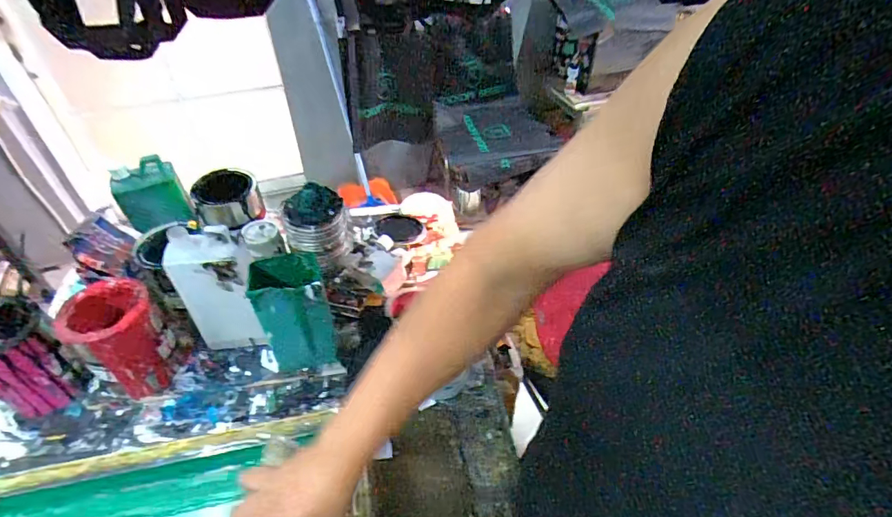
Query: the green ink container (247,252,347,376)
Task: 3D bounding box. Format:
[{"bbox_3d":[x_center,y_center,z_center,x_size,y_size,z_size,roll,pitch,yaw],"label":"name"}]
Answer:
[{"bbox_3d":[-0.211,0.087,0.682,0.096,0.205,0.080,-9,45,-10],"label":"green ink container"}]

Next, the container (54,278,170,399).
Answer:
[{"bbox_3d":[-0.458,0.121,0.680,0.110,0.154,0.108,33,52,28],"label":"container"}]

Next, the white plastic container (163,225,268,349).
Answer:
[{"bbox_3d":[-0.321,0.045,0.685,0.106,0.206,0.059,-3,45,-4],"label":"white plastic container"}]

